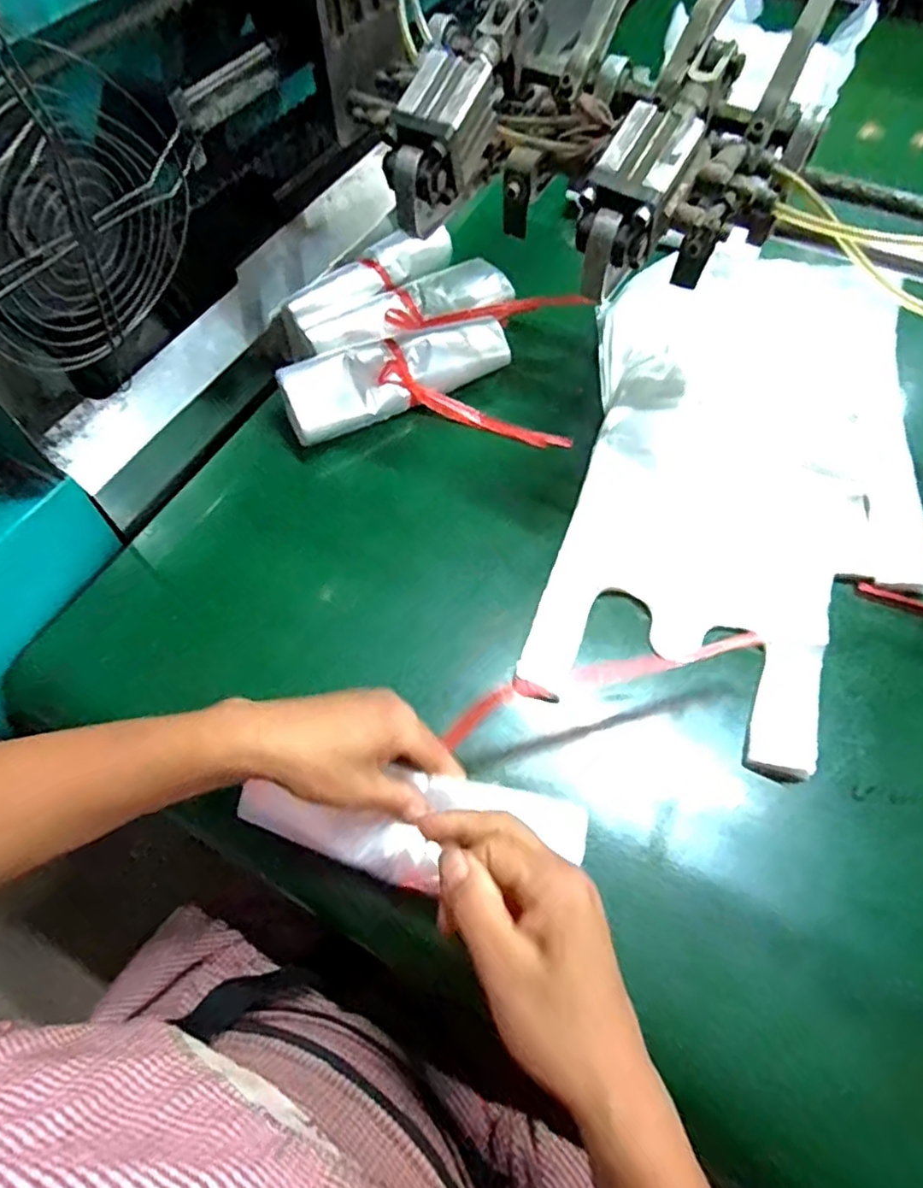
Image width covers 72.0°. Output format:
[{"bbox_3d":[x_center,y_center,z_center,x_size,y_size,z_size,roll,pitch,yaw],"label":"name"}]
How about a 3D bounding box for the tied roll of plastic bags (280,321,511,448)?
[{"bbox_3d":[-0.056,-0.198,0.571,0.206,0.040,0.055,-23,64,-11],"label":"tied roll of plastic bags"}]

